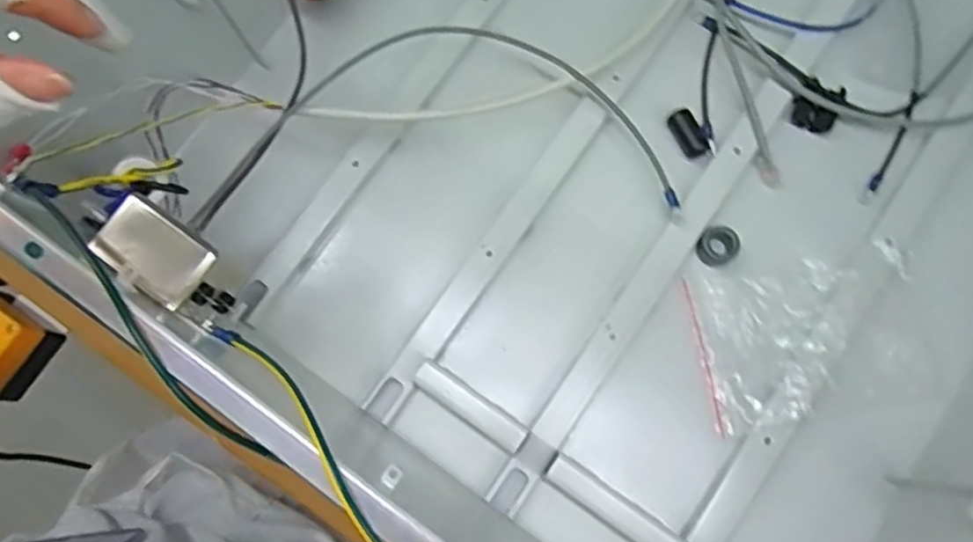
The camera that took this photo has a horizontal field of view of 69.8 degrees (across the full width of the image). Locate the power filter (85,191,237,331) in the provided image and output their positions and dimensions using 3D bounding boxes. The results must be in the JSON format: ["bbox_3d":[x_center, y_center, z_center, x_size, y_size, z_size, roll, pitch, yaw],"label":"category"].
[{"bbox_3d":[-0.168,-0.006,0.367,0.081,0.030,0.039,36,81,10],"label":"power filter"}]

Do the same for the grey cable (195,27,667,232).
[{"bbox_3d":[-0.036,-0.122,0.516,0.337,0.067,0.173,-7,78,-1],"label":"grey cable"}]

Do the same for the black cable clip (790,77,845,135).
[{"bbox_3d":[0.261,-0.129,0.548,0.034,0.007,0.040,27,80,6],"label":"black cable clip"}]

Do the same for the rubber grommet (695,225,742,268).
[{"bbox_3d":[0.174,-0.019,0.521,0.028,0.011,0.031,39,81,8],"label":"rubber grommet"}]

